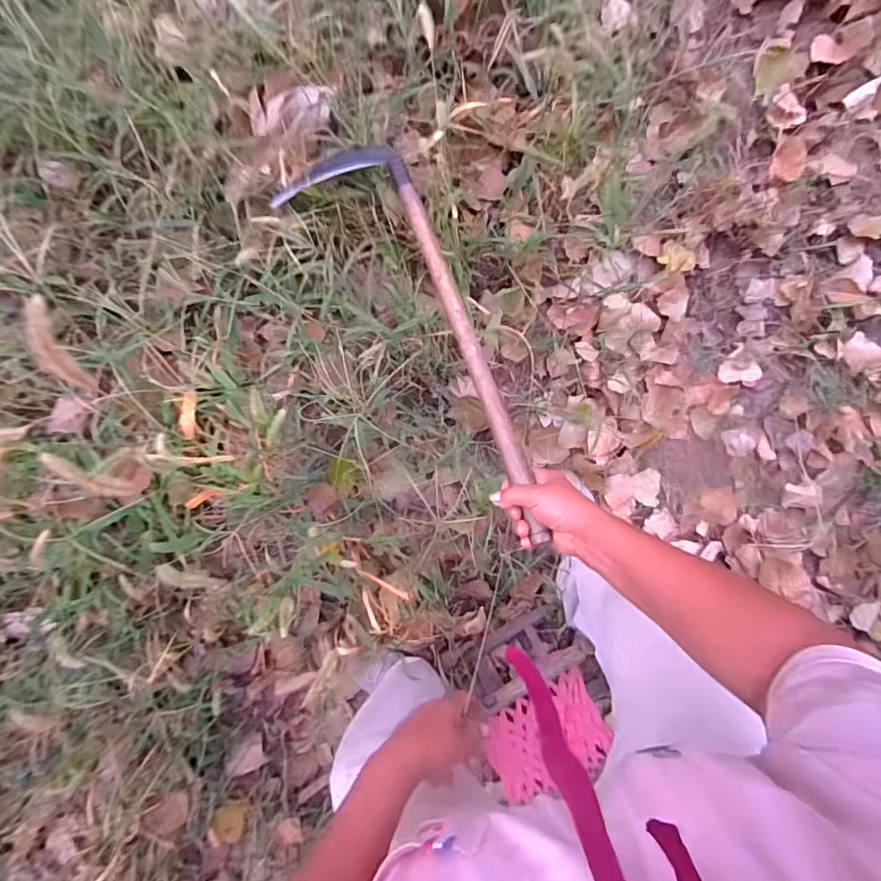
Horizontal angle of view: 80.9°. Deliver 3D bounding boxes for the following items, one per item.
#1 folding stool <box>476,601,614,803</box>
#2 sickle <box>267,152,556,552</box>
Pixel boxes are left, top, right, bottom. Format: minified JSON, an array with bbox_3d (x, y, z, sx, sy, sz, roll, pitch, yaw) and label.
[{"bbox_3d":[0.172,0.495,0.996,0.187,0.213,0.241,-14,97,-3],"label":"folding stool"},{"bbox_3d":[-0.031,-0.157,0.642,0.167,0.042,0.618,-28,69,-1],"label":"sickle"}]

